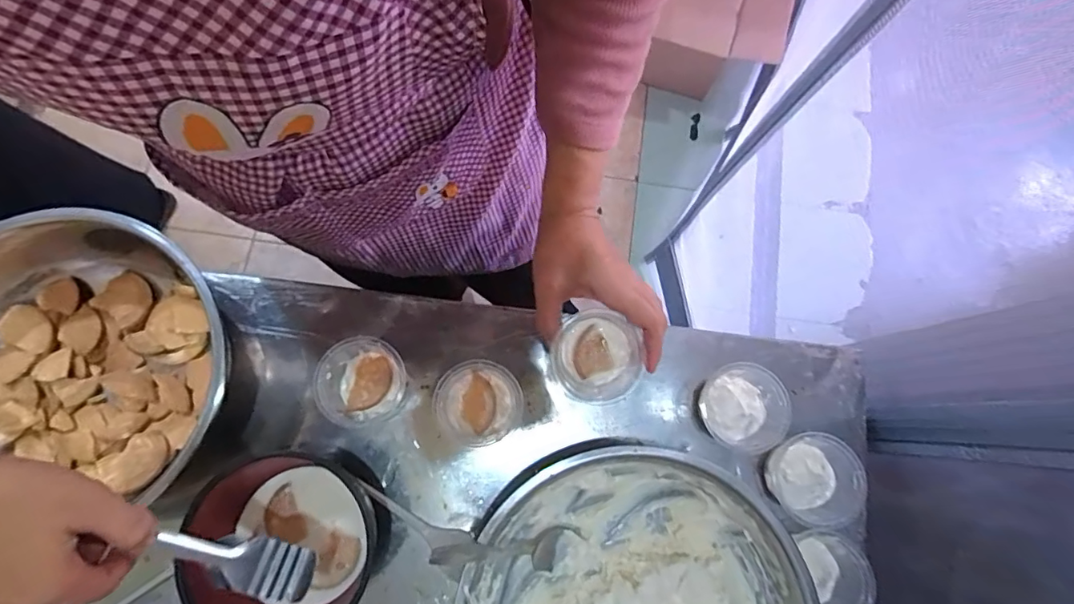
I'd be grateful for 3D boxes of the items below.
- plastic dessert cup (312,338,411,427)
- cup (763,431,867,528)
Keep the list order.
[{"bbox_3d":[-0.154,0.072,0.456,0.071,0.042,0.079,27,77,5],"label":"plastic dessert cup"},{"bbox_3d":[0.238,0.153,0.448,0.067,0.044,0.074,-4,76,-2],"label":"cup"}]

